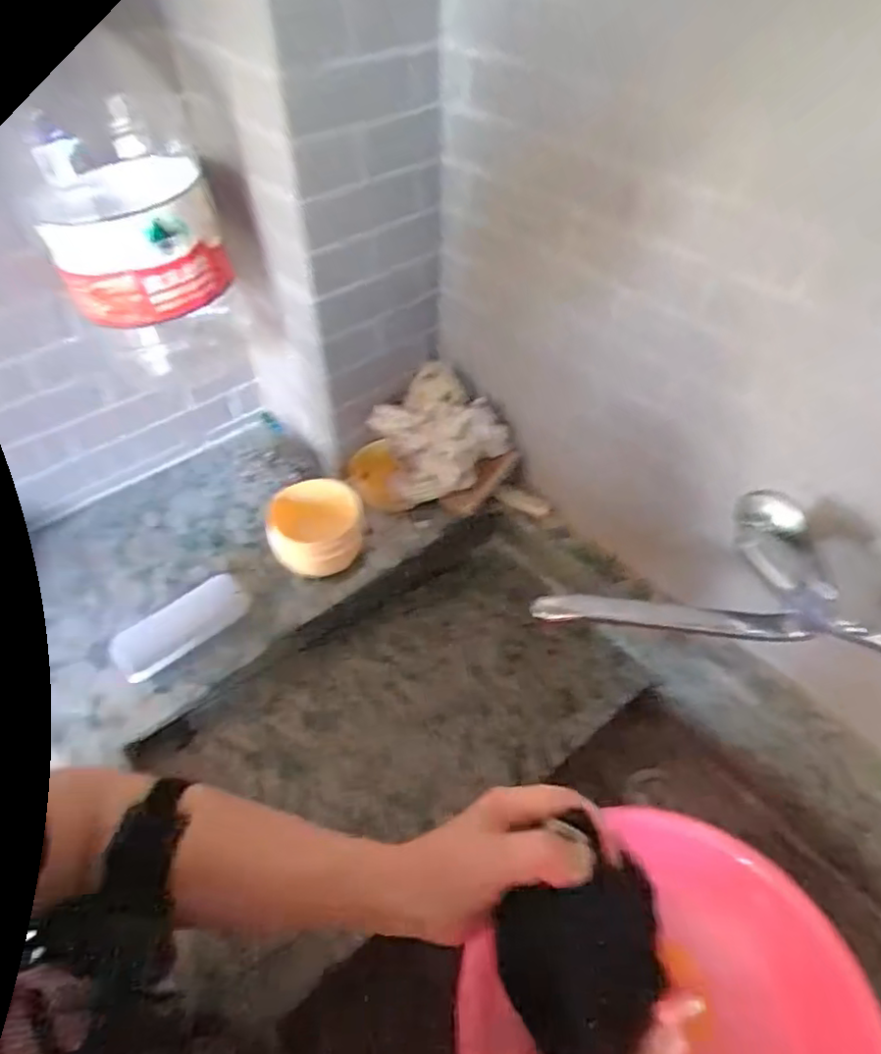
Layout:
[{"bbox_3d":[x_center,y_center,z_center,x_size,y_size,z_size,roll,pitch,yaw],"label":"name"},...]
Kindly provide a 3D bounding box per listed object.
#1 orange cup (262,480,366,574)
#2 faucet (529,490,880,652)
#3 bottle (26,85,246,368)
[{"bbox_3d":[-0.146,0.004,0.739,0.107,0.070,0.100,0,49,0],"label":"orange cup"},{"bbox_3d":[0.264,0.038,0.558,0.335,0.075,0.142,9,49,7],"label":"faucet"},{"bbox_3d":[-0.280,-0.254,0.608,0.127,0.232,0.124,-6,49,-6],"label":"bottle"}]

